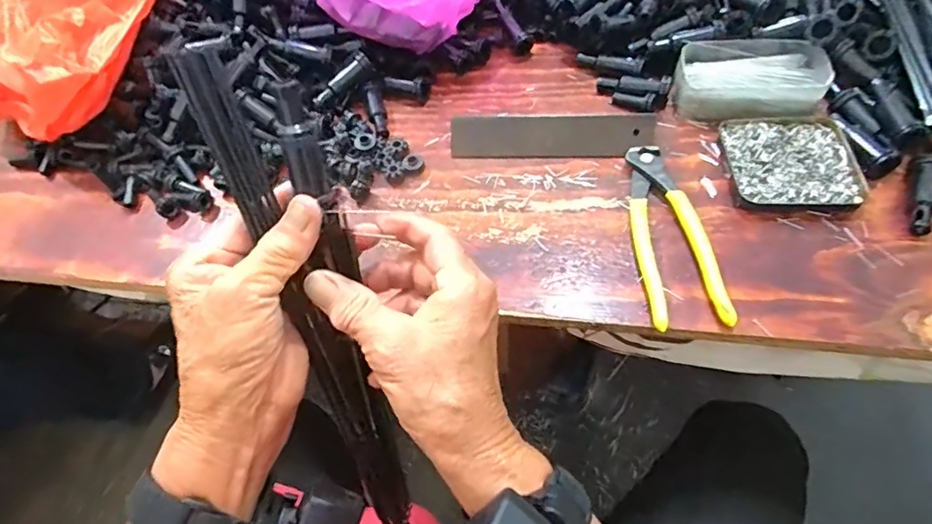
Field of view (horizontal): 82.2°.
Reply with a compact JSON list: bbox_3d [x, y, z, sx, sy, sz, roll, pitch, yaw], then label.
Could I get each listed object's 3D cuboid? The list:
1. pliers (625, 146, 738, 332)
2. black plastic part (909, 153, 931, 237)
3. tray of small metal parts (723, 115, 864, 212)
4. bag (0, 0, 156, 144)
[{"bbox_3d":[0.154,-0.025,0.412,0.052,0.018,0.163,-4,55,2],"label":"pliers"},{"bbox_3d":[0.350,-0.053,0.407,0.021,0.022,0.073,22,59,19],"label":"black plastic part"},{"bbox_3d":[0.266,-0.082,0.443,0.095,0.016,0.094,1,55,6],"label":"tray of small metal parts"},{"bbox_3d":[-0.389,-0.224,0.524,0.166,0.106,0.216,6,55,9],"label":"bag"}]

